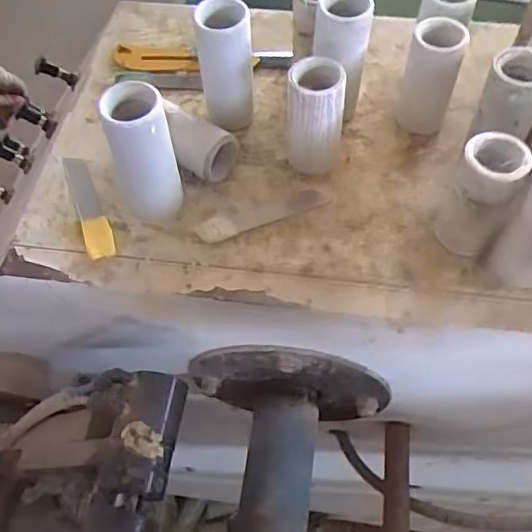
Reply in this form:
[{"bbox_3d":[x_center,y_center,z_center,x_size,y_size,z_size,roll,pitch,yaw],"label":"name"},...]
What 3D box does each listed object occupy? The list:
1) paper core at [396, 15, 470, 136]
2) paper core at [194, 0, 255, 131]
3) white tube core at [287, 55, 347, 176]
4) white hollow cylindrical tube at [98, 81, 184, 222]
[{"bbox_3d":[0.131,-0.148,0.447,0.039,0.085,0.039,21,62,14],"label":"paper core"},{"bbox_3d":[-0.032,-0.152,0.448,0.038,0.108,0.036,-13,59,-6],"label":"paper core"},{"bbox_3d":[0.036,-0.111,0.426,0.039,0.082,0.038,5,59,4],"label":"white tube core"},{"bbox_3d":[-0.087,-0.077,0.404,0.042,0.103,0.040,-1,59,1],"label":"white hollow cylindrical tube"}]

